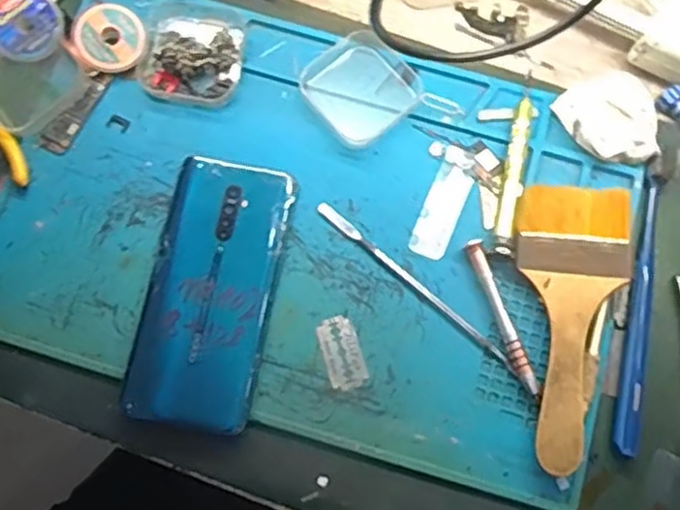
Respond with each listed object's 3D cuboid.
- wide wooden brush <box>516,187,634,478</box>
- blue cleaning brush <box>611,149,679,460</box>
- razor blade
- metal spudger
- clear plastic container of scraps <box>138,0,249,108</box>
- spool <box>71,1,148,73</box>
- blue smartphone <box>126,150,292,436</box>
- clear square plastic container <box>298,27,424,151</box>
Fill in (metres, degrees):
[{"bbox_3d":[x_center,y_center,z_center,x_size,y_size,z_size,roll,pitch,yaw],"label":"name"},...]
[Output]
[{"bbox_3d":[0.130,0.038,0.410,0.062,0.014,0.162,5,76,15],"label":"wide wooden brush"},{"bbox_3d":[0.180,0.025,0.417,0.016,0.014,0.180,13,76,2],"label":"blue cleaning brush"},{"bbox_3d":[0.001,0.056,0.415,0.022,0.004,0.040,-18,77,-6],"label":"razor blade"},{"bbox_3d":[0.045,0.019,0.425,0.149,0.004,0.008,40,78,8],"label":"metal spudger"},{"bbox_3d":[-0.092,-0.131,0.453,0.062,0.024,0.065,12,76,2],"label":"clear plastic container of scraps"},{"bbox_3d":[-0.147,-0.138,0.457,0.042,0.017,0.043,0,76,-1],"label":"spool"},{"bbox_3d":[-0.075,0.020,0.419,0.070,0.010,0.157,11,76,1],"label":"blue smartphone"},{"bbox_3d":[0.015,-0.107,0.453,0.066,0.012,0.062,-39,80,-10],"label":"clear square plastic container"}]

